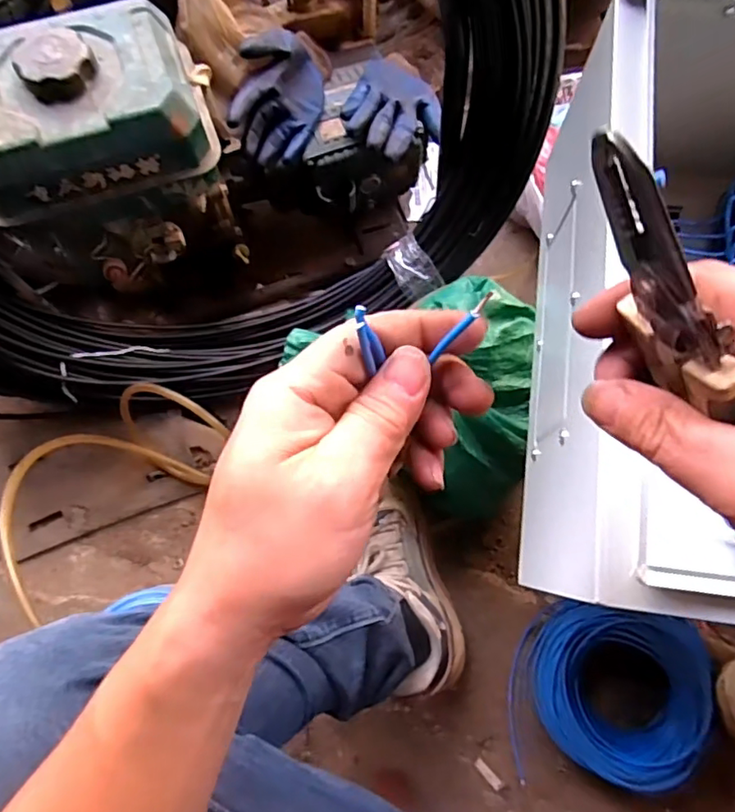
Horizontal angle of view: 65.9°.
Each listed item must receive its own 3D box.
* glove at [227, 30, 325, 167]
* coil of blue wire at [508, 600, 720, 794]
[{"bbox_3d":[-0.117,-0.386,0.708,0.065,0.122,0.159,28,91,45],"label":"glove"},{"bbox_3d":[0.280,0.321,0.644,0.218,0.081,0.176,5,77,1],"label":"coil of blue wire"}]

